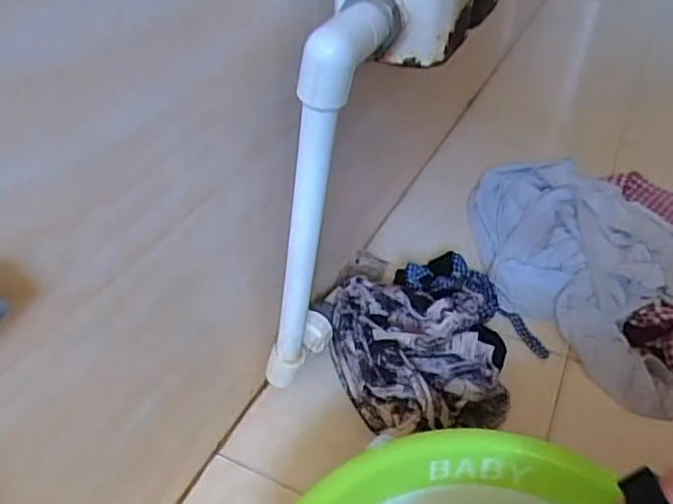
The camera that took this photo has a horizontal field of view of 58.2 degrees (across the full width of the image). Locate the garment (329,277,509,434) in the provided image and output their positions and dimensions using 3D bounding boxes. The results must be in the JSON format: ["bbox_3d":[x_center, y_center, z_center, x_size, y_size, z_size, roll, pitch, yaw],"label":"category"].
[{"bbox_3d":[0.081,0.101,0.671,0.163,0.079,0.203,-14,43,-20],"label":"garment"}]

